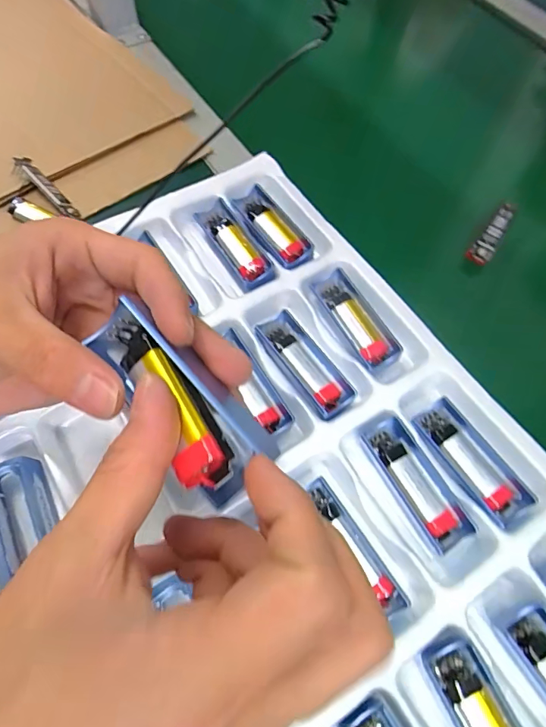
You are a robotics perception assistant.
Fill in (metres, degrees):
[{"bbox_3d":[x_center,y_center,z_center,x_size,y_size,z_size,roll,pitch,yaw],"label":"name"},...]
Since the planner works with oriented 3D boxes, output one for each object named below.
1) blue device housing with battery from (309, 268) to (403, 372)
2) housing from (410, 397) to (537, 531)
[{"bbox_3d":[0.058,-0.031,0.315,0.028,0.014,0.079,-28,68,-15],"label":"blue device housing with battery"},{"bbox_3d":[0.122,0.062,0.274,0.030,0.018,0.080,-31,69,-16],"label":"housing"}]

